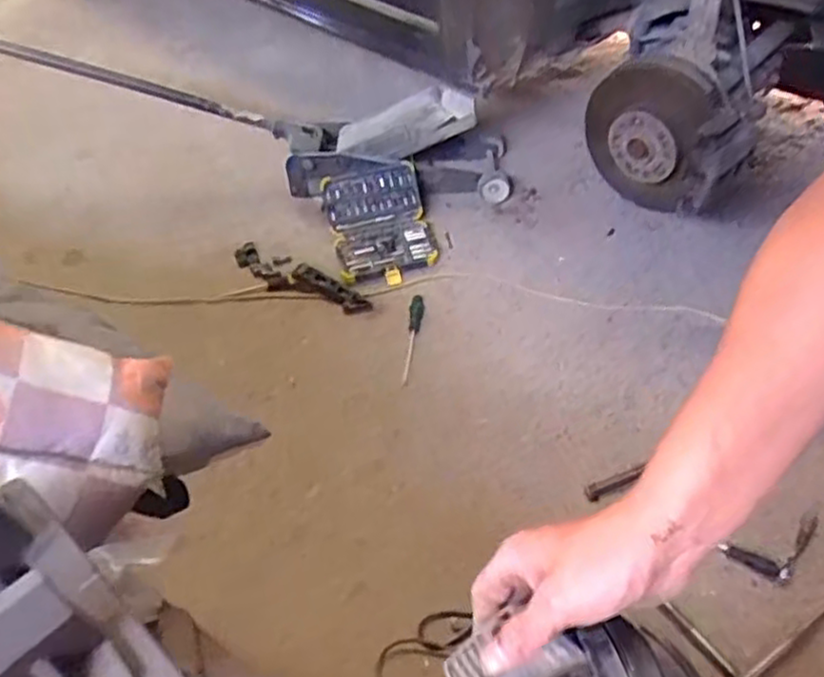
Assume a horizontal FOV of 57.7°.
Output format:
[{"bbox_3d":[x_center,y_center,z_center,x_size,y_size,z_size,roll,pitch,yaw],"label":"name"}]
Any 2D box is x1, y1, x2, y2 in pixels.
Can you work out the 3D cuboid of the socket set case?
[{"bbox_3d":[-0.077,-0.286,1.865,0.253,0.118,0.305,-15,54,-7],"label":"socket set case"}]

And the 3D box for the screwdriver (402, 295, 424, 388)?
[{"bbox_3d":[0.003,-0.009,1.684,0.031,0.034,0.264,1,51,8],"label":"screwdriver"}]

